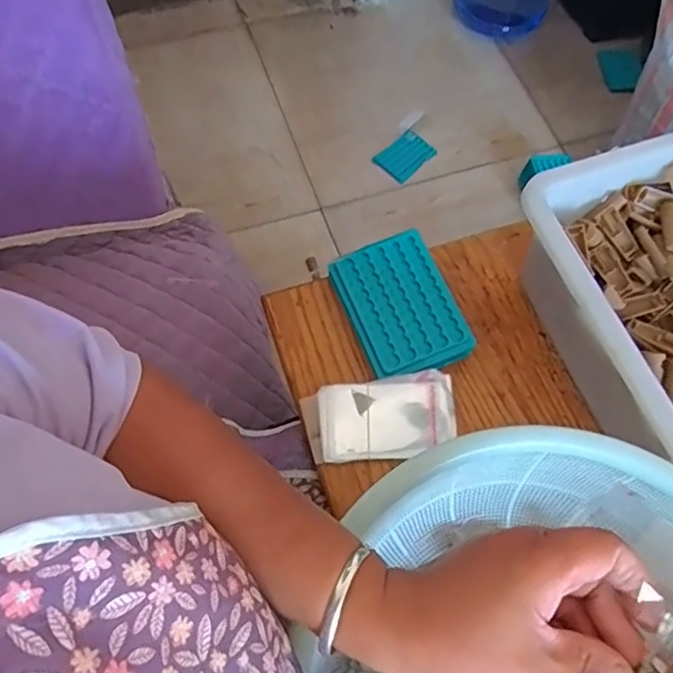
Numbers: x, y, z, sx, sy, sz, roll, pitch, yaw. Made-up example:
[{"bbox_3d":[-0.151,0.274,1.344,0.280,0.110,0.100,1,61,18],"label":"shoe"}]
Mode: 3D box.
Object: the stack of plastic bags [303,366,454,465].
[{"bbox_3d":[0.039,0.072,0.503,0.129,0.021,0.068,-7,67,-6],"label":"stack of plastic bags"}]

